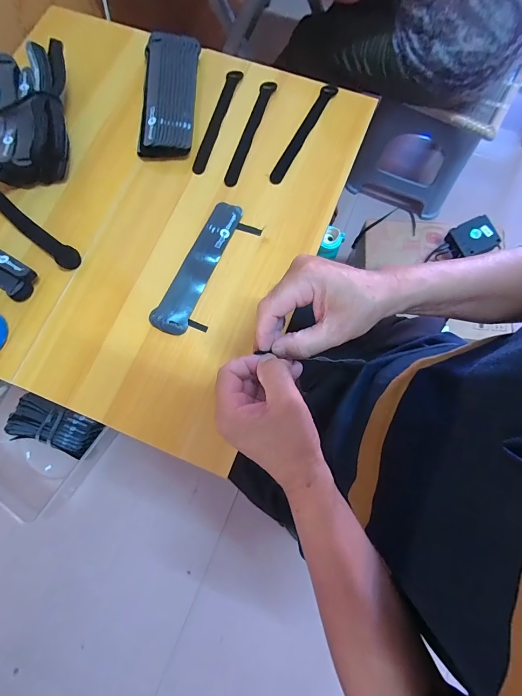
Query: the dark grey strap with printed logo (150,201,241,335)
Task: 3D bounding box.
[{"bbox_3d":[-0.084,-0.111,0.442,0.046,0.008,0.198,25,78,7],"label":"dark grey strap with printed logo"}]

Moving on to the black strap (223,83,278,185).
[{"bbox_3d":[-0.017,-0.329,0.497,0.022,0.009,0.190,18,77,5],"label":"black strap"}]

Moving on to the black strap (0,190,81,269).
[{"bbox_3d":[-0.324,-0.173,0.447,0.192,0.009,0.027,38,80,10],"label":"black strap"}]

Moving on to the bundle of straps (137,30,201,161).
[{"bbox_3d":[-0.139,-0.379,0.490,0.077,0.034,0.192,1,76,2],"label":"bundle of straps"}]

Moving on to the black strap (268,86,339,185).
[{"bbox_3d":[0.065,-0.326,0.488,0.023,0.011,0.190,27,78,7],"label":"black strap"}]

